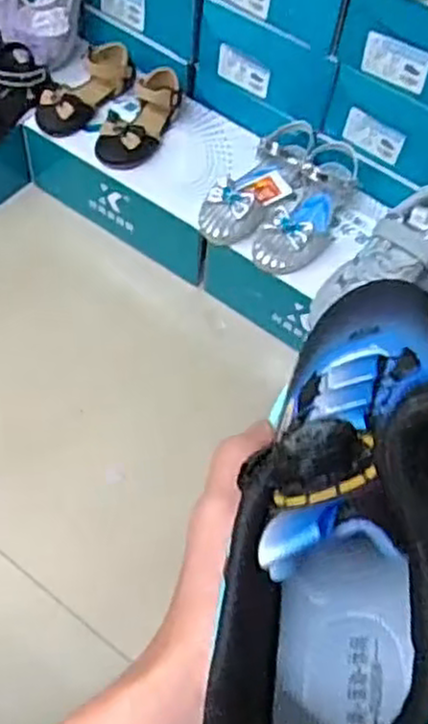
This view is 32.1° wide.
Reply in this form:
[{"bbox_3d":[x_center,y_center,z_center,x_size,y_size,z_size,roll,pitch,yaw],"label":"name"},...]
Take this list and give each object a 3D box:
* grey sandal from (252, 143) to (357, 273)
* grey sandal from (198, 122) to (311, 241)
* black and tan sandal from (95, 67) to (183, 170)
[{"bbox_3d":[0.127,-0.199,0.974,0.074,0.081,0.197,29,60,14],"label":"grey sandal"},{"bbox_3d":[0.059,-0.233,0.983,0.084,0.082,0.190,34,61,16],"label":"grey sandal"},{"bbox_3d":[-0.111,-0.350,1.061,0.083,0.061,0.152,27,60,12],"label":"black and tan sandal"}]

